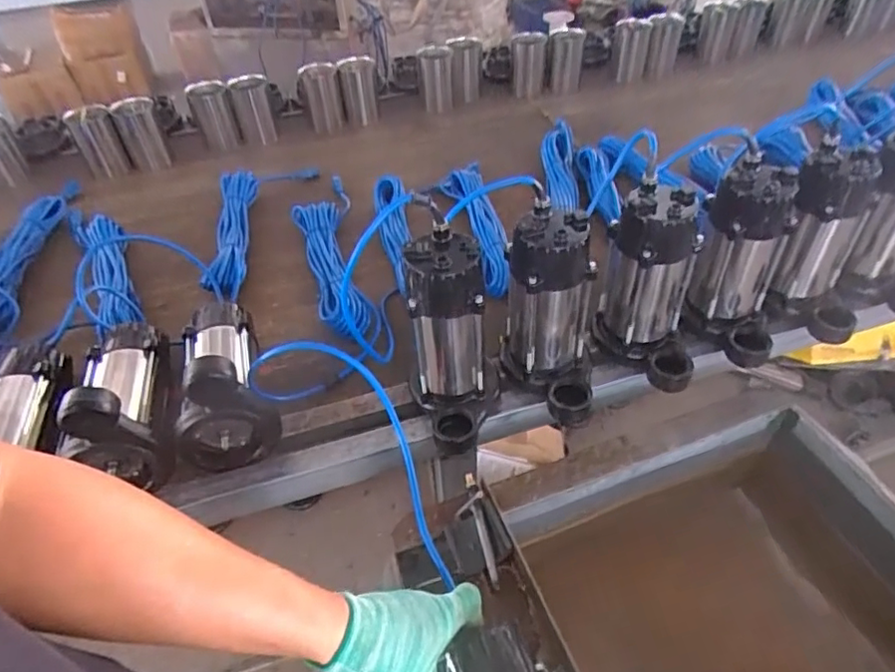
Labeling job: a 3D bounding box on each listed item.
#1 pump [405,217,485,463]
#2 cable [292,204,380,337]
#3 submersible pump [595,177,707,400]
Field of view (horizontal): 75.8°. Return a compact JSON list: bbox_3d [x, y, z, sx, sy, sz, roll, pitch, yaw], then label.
[{"bbox_3d":[-0.001,0.016,0.693,0.101,0.238,0.145,-2,44,2],"label":"pump"},{"bbox_3d":[-0.195,-0.121,0.982,0.092,0.057,0.354,-16,45,-12],"label":"cable"},{"bbox_3d":[0.262,-0.059,0.741,0.126,0.224,0.129,9,46,13],"label":"submersible pump"}]

